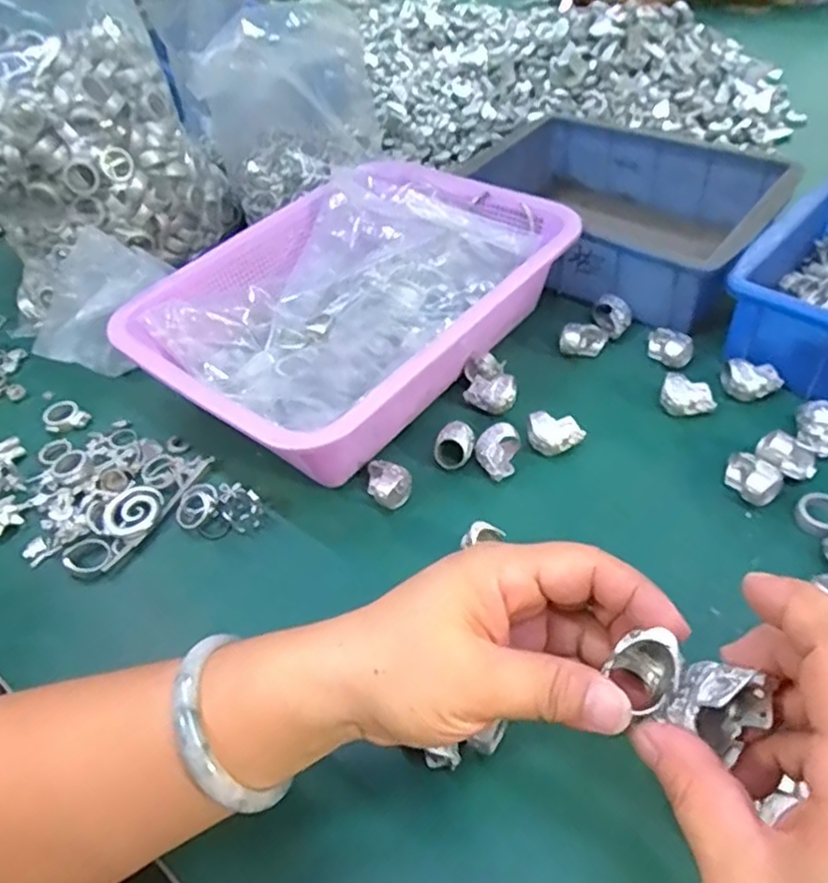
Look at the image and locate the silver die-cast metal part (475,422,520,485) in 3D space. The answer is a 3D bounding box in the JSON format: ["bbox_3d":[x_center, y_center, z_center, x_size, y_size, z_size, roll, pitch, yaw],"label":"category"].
[{"bbox_3d":[0.054,0.007,0.434,0.026,0.026,0.032,2,49,10],"label":"silver die-cast metal part"}]

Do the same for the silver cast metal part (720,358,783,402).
[{"bbox_3d":[0.231,-0.044,0.457,0.029,0.023,0.030,-4,48,4],"label":"silver cast metal part"}]

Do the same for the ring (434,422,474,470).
[{"bbox_3d":[0.027,0.004,0.441,0.025,0.024,0.025,-4,48,4],"label":"ring"}]

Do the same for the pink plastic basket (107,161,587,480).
[{"bbox_3d":[-0.043,-0.099,0.496,0.217,0.082,0.294,29,58,29],"label":"pink plastic basket"}]

